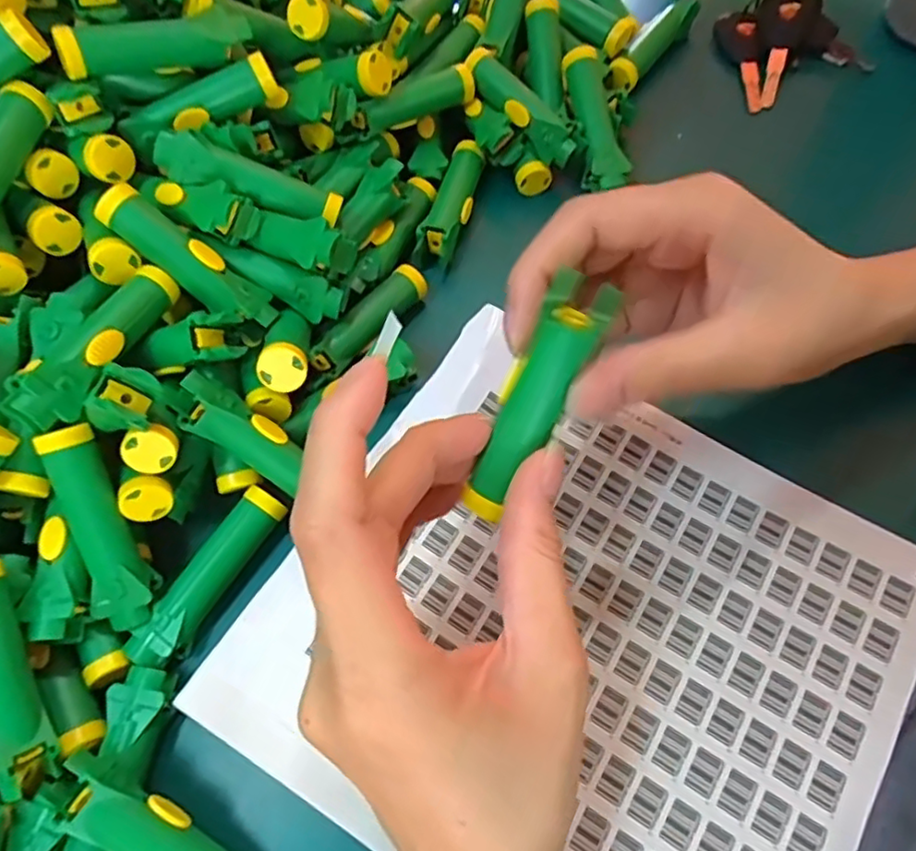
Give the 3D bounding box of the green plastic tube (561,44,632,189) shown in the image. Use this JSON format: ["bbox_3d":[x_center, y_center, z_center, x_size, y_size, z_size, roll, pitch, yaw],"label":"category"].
[{"bbox_3d":[0.075,-0.168,0.344,0.020,0.015,0.079,-11,83,-3],"label":"green plastic tube"}]

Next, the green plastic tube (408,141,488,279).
[{"bbox_3d":[-0.003,-0.121,0.342,0.021,0.018,0.075,15,66,9],"label":"green plastic tube"}]

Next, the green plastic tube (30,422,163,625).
[{"bbox_3d":[-0.139,0.040,0.245,0.021,0.016,0.080,-18,98,-6],"label":"green plastic tube"}]

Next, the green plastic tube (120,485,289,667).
[{"bbox_3d":[-0.103,0.064,0.262,0.018,0.015,0.079,29,69,15],"label":"green plastic tube"}]

